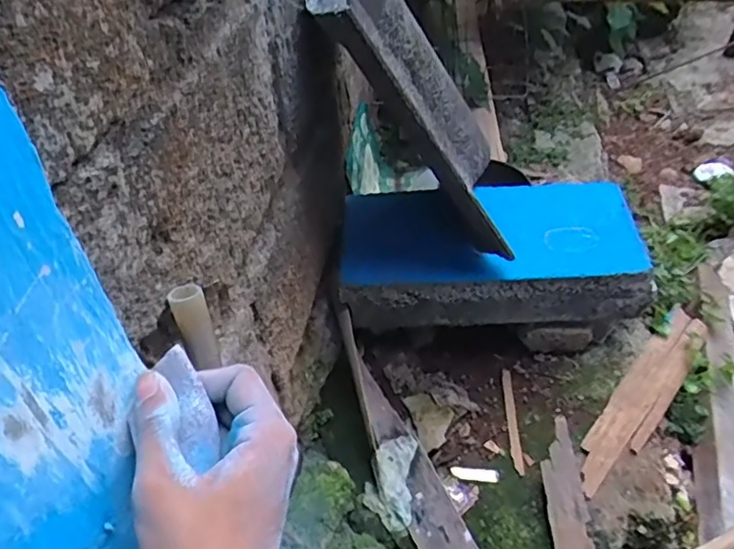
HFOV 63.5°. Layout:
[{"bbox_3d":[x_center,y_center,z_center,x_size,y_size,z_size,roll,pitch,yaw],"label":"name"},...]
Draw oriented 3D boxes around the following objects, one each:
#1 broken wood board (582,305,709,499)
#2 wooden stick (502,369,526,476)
[{"bbox_3d":[0.364,0.156,0.779,0.061,0.021,0.315,30,54,31],"label":"broken wood board"},{"bbox_3d":[0.190,0.187,0.778,0.013,0.013,0.150,-1,44,4],"label":"wooden stick"}]

